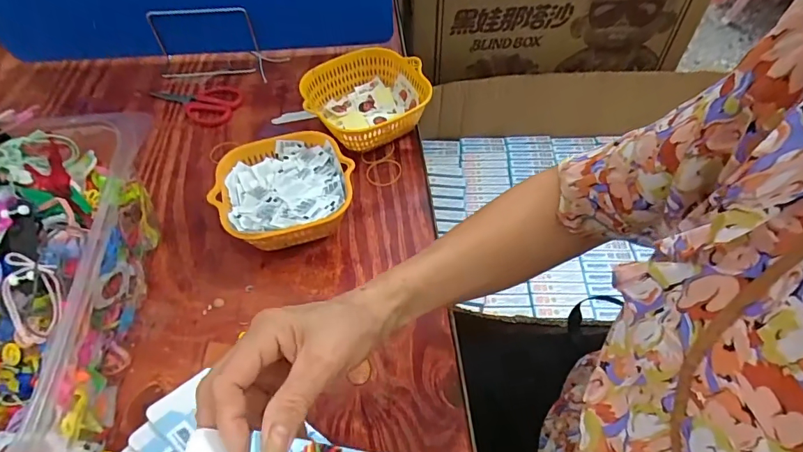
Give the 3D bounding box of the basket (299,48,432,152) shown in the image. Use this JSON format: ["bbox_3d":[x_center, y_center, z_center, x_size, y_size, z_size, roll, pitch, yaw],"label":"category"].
[{"bbox_3d":[-0.044,-0.160,0.587,0.146,0.071,0.141,-1,55,1],"label":"basket"}]

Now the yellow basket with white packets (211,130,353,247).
[{"bbox_3d":[-0.125,-0.029,0.499,0.146,0.065,0.142,-11,55,-6],"label":"yellow basket with white packets"}]

